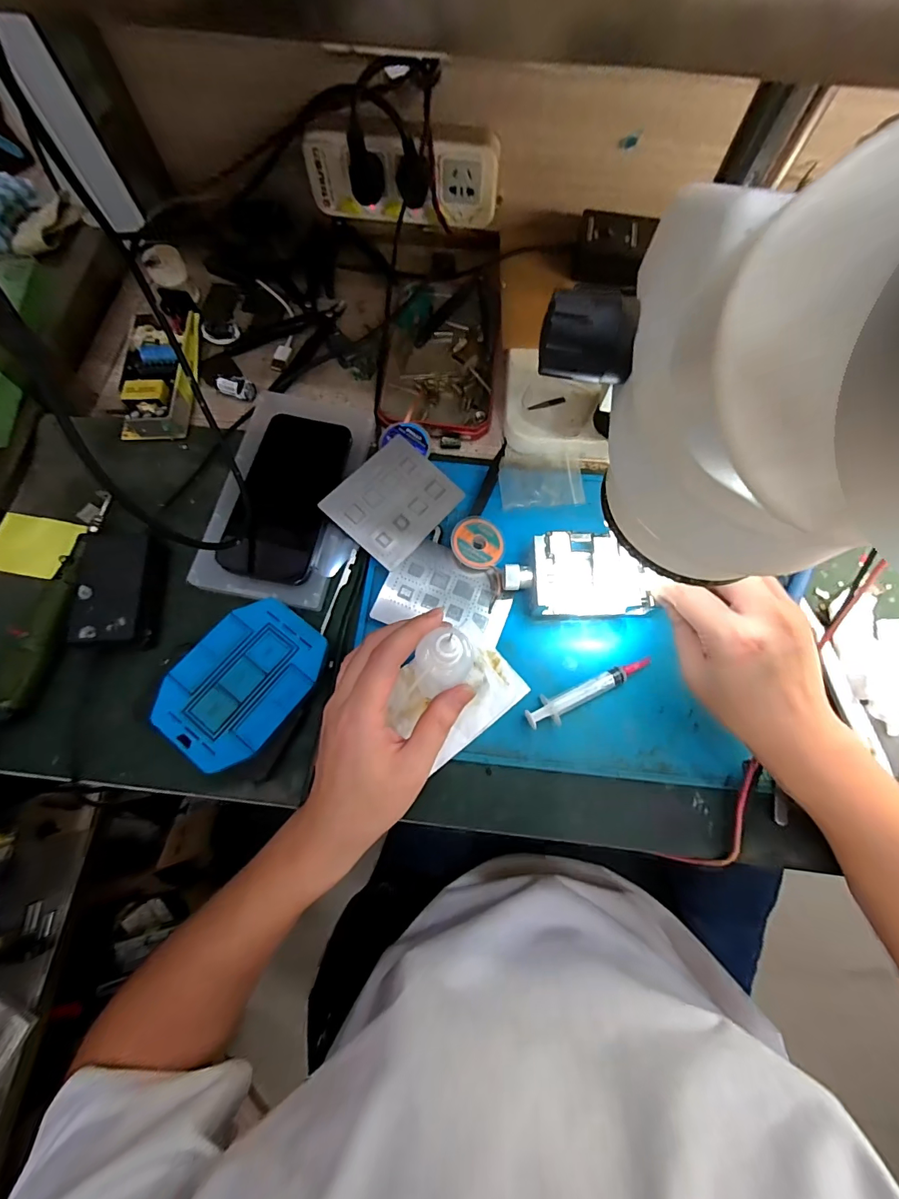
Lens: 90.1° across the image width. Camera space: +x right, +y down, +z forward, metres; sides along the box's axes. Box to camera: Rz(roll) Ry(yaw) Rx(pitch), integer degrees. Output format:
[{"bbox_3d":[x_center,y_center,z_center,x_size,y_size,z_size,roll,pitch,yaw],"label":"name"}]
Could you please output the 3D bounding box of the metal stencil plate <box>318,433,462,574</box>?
[{"bbox_3d":[-0.045,-0.083,0.375,0.079,0.005,0.098,41,72,-1],"label":"metal stencil plate"}]

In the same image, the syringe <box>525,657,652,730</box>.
[{"bbox_3d":[0.104,0.069,0.333,0.103,0.013,0.020,-22,74,-8],"label":"syringe"}]

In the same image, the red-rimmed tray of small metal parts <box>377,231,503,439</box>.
[{"bbox_3d":[-0.005,-0.270,0.446,0.111,0.023,0.246,2,72,0],"label":"red-rimmed tray of small metal parts"}]

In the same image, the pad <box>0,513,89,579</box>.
[{"bbox_3d":[-0.337,-0.044,0.364,0.087,0.007,0.052,8,68,15],"label":"pad"}]

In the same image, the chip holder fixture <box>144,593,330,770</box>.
[{"bbox_3d":[-0.147,0.059,0.325,0.085,0.020,0.115,36,75,10],"label":"chip holder fixture"}]

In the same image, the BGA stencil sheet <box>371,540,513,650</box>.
[{"bbox_3d":[-0.001,-0.004,0.360,0.098,0.004,0.076,22,67,1],"label":"BGA stencil sheet"}]

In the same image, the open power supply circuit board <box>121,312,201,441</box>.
[{"bbox_3d":[-0.264,-0.208,0.412,0.059,0.023,0.135,-5,72,-2],"label":"open power supply circuit board"}]

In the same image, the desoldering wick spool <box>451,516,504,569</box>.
[{"bbox_3d":[0.023,-0.047,0.369,0.041,0.013,0.044,0,72,-1],"label":"desoldering wick spool"}]

